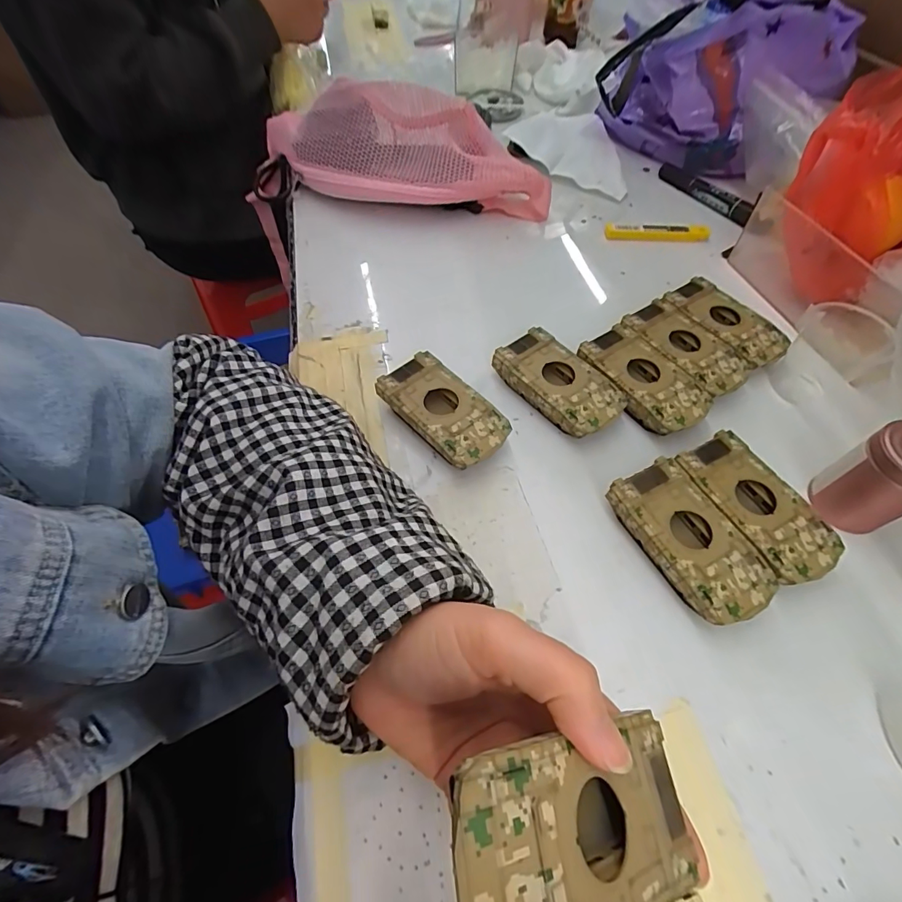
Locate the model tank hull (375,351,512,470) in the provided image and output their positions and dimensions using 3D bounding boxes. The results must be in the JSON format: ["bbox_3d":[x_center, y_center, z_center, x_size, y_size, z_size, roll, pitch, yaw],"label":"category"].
[{"bbox_3d":[-0.005,-0.026,0.325,0.052,0.026,0.094,-37,65,-23],"label":"model tank hull"}]

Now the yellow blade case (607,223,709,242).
[{"bbox_3d":[0.209,-0.223,0.461,0.107,0.018,0.014,0,57,-1],"label":"yellow blade case"}]

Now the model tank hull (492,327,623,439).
[{"bbox_3d":[0.080,-0.048,0.341,0.050,0.029,0.093,-34,64,-21],"label":"model tank hull"}]

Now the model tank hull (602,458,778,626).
[{"bbox_3d":[0.142,0.056,0.274,0.050,0.026,0.096,-23,60,-16],"label":"model tank hull"}]

